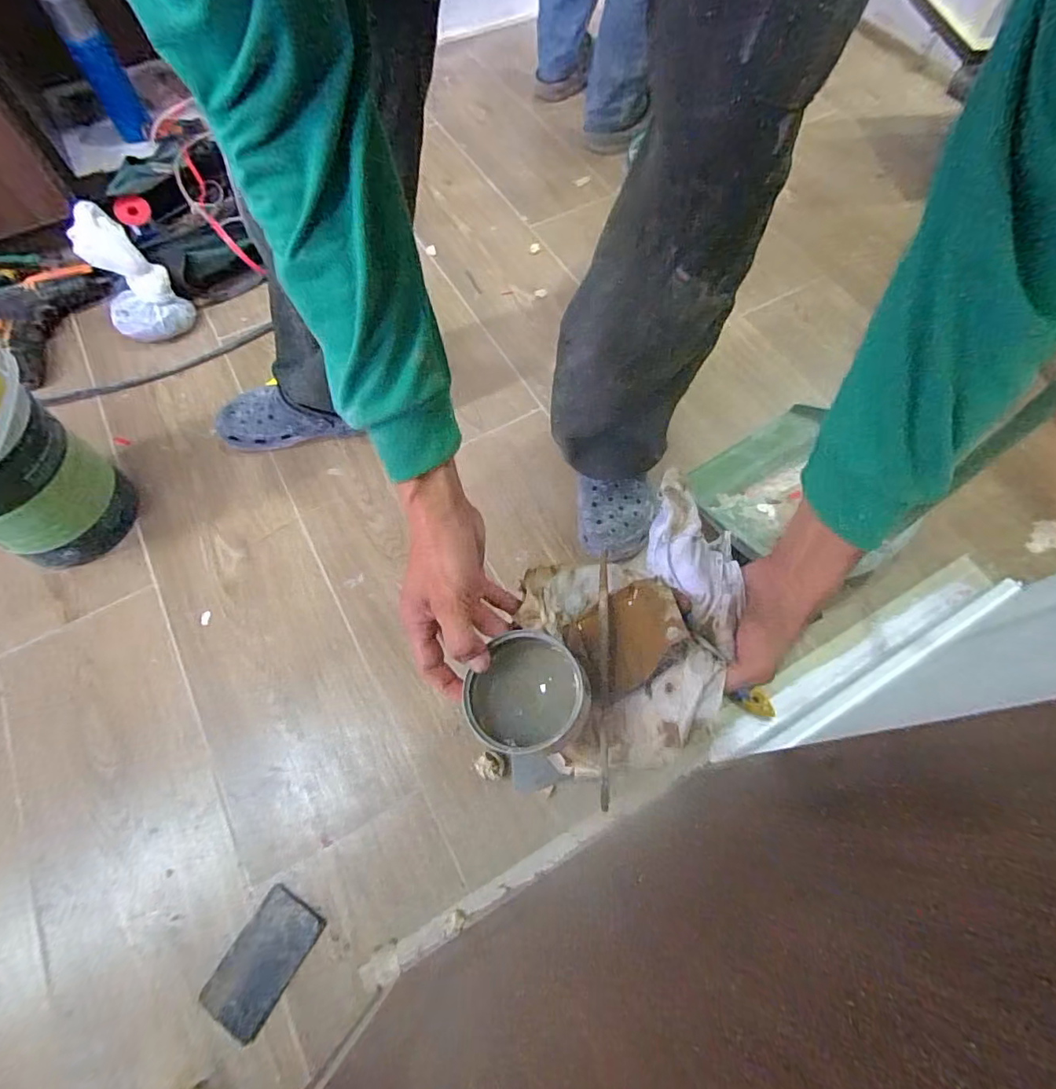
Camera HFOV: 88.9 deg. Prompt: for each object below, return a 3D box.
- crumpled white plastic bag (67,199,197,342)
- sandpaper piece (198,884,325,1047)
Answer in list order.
[{"bbox_3d":[-0.643,-0.428,0.858,0.113,0.204,0.063,-36,33,-15],"label":"crumpled white plastic bag"},{"bbox_3d":[-0.270,0.423,0.545,0.070,0.008,0.117,29,68,12],"label":"sandpaper piece"}]

